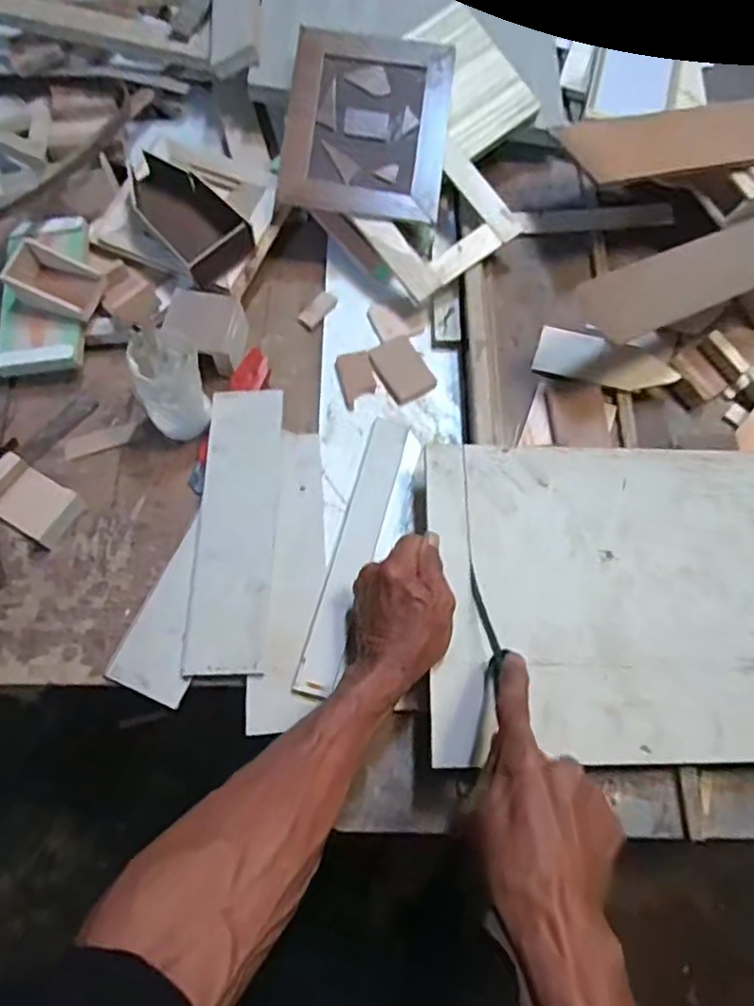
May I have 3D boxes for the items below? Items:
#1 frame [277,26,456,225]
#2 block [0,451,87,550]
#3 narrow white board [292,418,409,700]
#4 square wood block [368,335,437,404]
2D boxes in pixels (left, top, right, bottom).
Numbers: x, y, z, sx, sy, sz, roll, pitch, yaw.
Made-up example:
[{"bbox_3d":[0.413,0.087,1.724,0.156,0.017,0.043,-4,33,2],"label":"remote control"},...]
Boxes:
[{"bbox_3d":[-0.008,-0.384,0.638,0.160,0.013,0.183,8,85,-4],"label":"frame"},{"bbox_3d":[-0.308,-0.002,0.558,0.084,0.027,0.052,29,71,11],"label":"block"},{"bbox_3d":[-0.019,0.038,0.554,0.034,0.004,0.260,16,65,3],"label":"narrow white board"},{"bbox_3d":[0.024,-0.132,0.624,0.048,0.007,0.067,-28,71,-11],"label":"square wood block"}]

